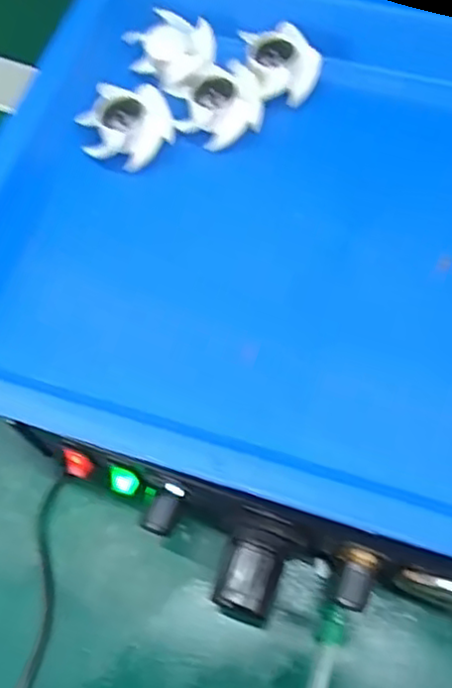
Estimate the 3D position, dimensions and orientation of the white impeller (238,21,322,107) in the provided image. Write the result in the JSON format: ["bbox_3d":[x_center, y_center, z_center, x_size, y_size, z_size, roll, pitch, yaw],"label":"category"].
[{"bbox_3d":[0.029,-0.144,0.346,0.033,0.016,0.039,-16,66,-4],"label":"white impeller"}]

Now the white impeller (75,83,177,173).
[{"bbox_3d":[-0.048,-0.108,0.330,0.041,0.013,0.042,27,80,1],"label":"white impeller"}]

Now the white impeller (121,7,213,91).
[{"bbox_3d":[-0.028,-0.154,0.352,0.043,0.012,0.040,31,70,15],"label":"white impeller"}]

